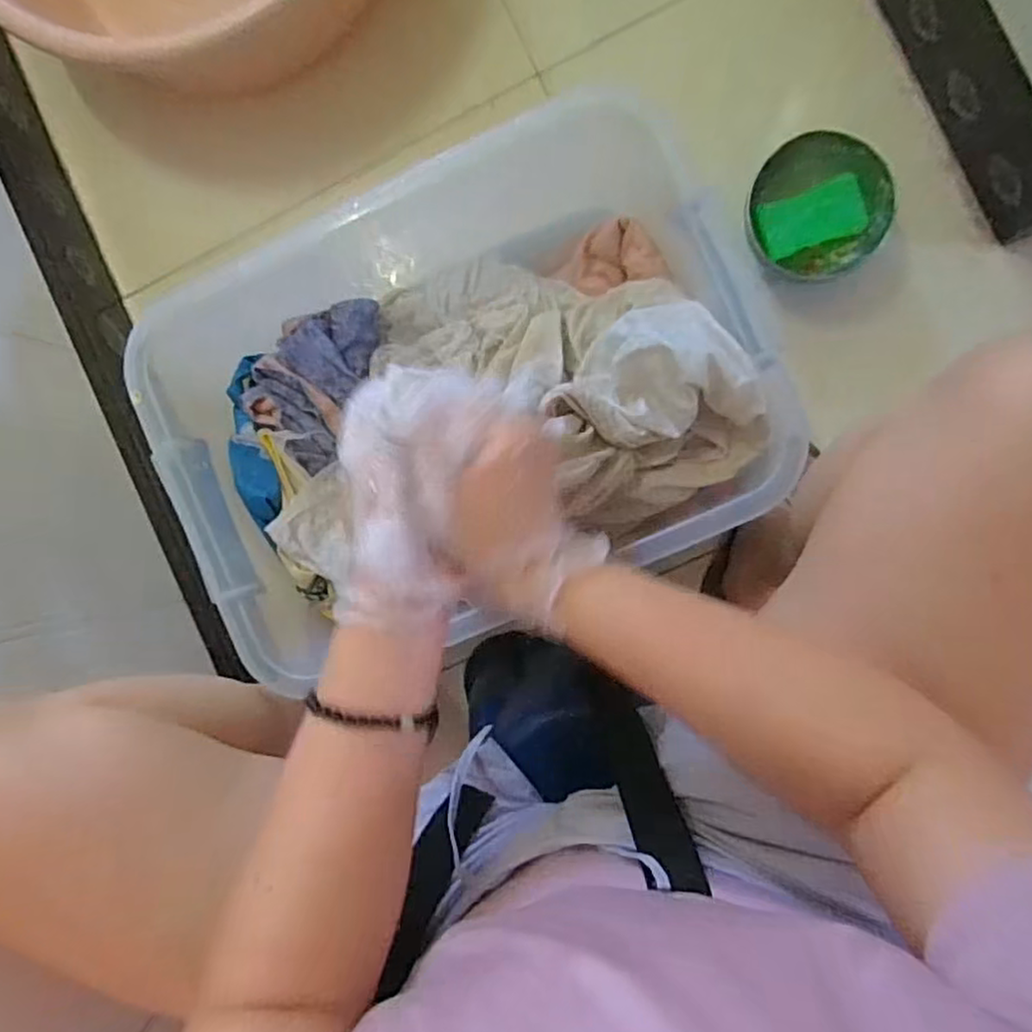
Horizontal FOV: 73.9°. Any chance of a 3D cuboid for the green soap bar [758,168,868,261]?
[{"bbox_3d":[0.317,-0.320,0.735,0.102,0.015,0.062,-10,111,20],"label":"green soap bar"}]

